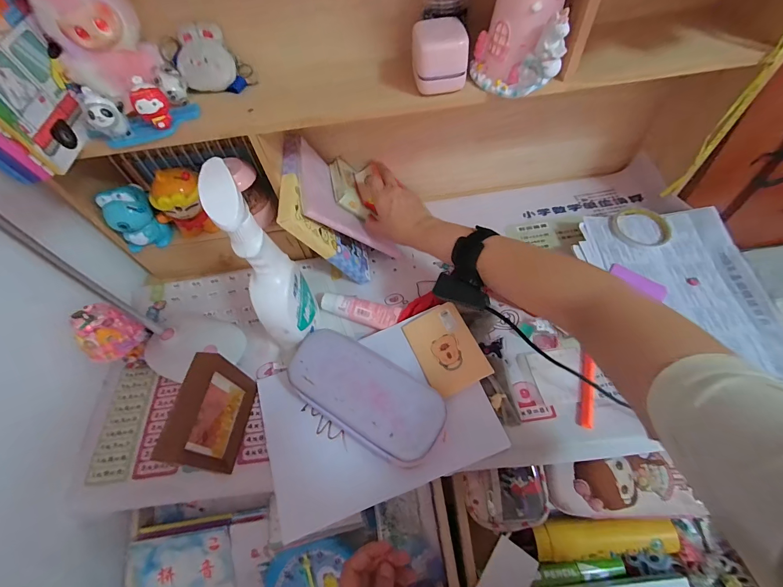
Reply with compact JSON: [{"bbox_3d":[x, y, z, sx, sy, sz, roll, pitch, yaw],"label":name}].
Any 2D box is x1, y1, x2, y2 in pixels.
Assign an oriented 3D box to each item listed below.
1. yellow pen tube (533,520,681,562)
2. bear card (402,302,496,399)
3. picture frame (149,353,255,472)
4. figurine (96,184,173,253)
[{"bbox_3d":[0.275,0.317,0.438,0.169,0.035,0.041,-5,57,2],"label":"yellow pen tube"},{"bbox_3d":[0.076,0.077,0.481,0.084,0.012,0.118,-30,64,7],"label":"bear card"},{"bbox_3d":[-0.224,0.149,0.425,0.035,0.121,0.120,5,57,8],"label":"picture frame"},{"bbox_3d":[-0.401,-0.119,0.531,0.055,0.096,0.068,37,67,25],"label":"figurine"}]

